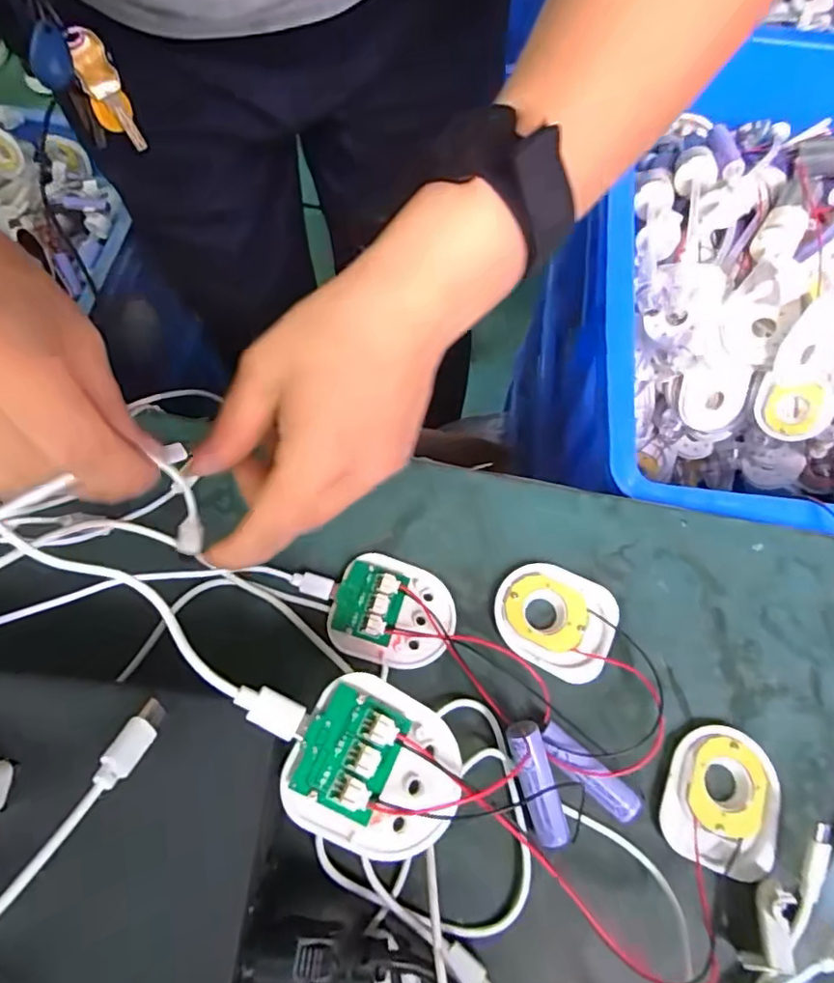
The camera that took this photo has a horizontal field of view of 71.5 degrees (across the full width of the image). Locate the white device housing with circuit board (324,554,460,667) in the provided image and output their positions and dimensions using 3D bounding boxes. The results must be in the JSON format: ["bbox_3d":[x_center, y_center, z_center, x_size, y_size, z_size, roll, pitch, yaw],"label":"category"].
[{"bbox_3d":[-0.011,0.057,0.275,0.057,0.017,0.049,18,72,5],"label":"white device housing with circuit board"}]

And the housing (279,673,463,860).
[{"bbox_3d":[-0.011,0.091,0.189,0.058,0.011,0.048,33,64,-9],"label":"housing"}]

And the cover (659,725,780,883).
[{"bbox_3d":[0.135,0.136,0.258,0.047,0.009,0.057,19,72,5],"label":"cover"}]

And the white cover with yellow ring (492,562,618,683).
[{"bbox_3d":[0.067,0.062,0.283,0.057,0.008,0.049,21,72,6],"label":"white cover with yellow ring"}]

